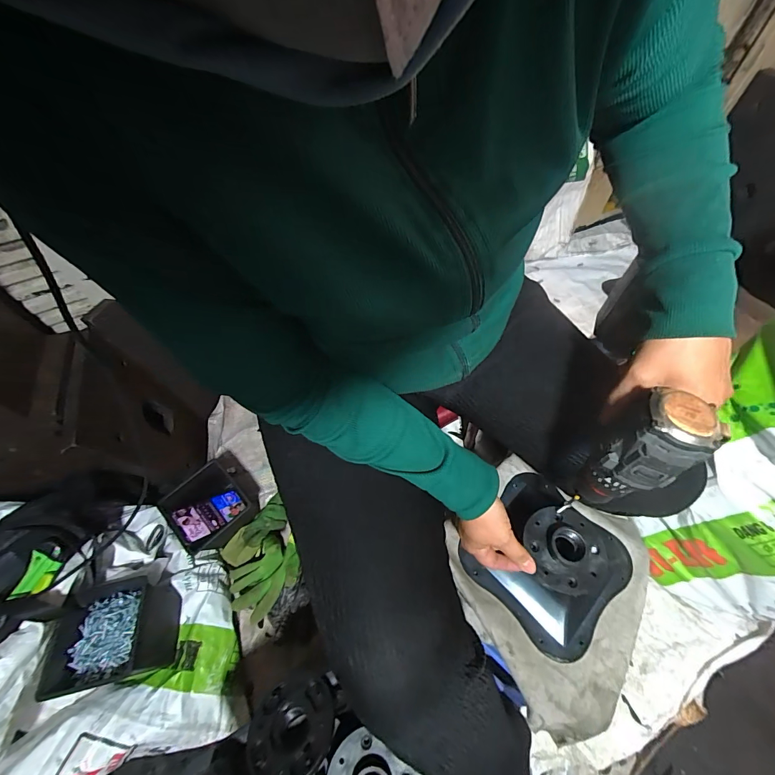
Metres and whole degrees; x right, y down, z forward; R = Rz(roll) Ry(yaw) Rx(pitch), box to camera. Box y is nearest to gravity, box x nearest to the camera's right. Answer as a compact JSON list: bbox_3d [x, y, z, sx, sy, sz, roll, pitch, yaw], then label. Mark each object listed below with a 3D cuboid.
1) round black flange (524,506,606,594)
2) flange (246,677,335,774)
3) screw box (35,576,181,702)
[{"bbox_3d":[0.217,0.191,0.425,0.091,0.027,0.093,-1,58,1],"label":"round black flange"},{"bbox_3d":[-0.104,0.374,0.391,0.091,0.017,0.089,-7,30,12],"label":"flange"},{"bbox_3d":[-0.420,0.384,0.563,0.121,0.106,0.132,-9,58,-4],"label":"screw box"}]

